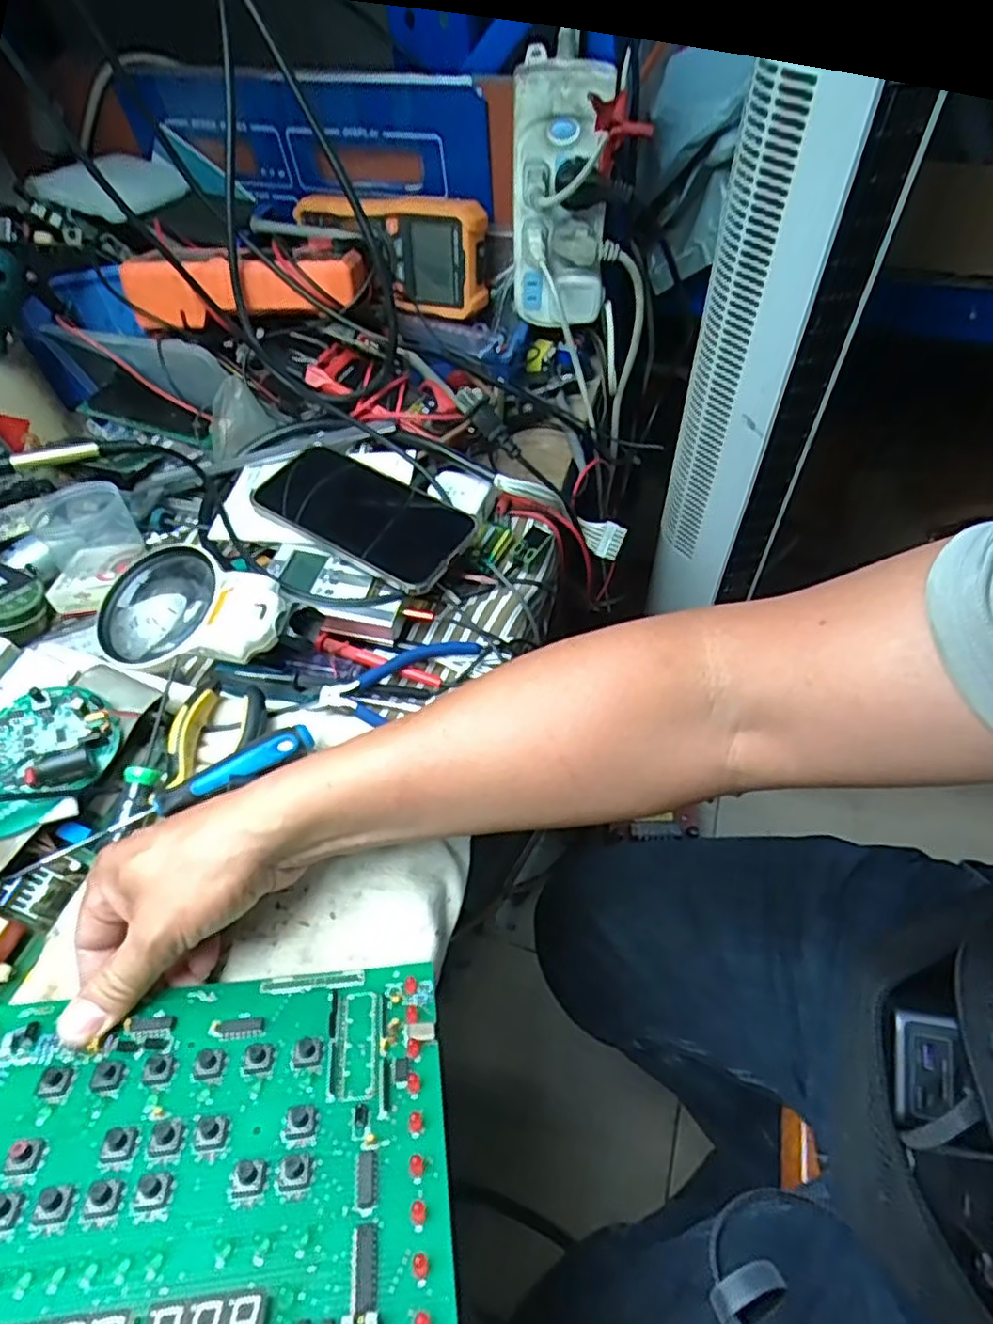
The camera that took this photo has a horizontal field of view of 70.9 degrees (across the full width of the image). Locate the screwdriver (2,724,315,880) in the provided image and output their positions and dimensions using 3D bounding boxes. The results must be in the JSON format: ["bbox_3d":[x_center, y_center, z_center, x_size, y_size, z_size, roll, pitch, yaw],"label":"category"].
[{"bbox_3d":[-0.185,0.080,0.402,0.165,0.020,0.021,-28,59,-15],"label":"screwdriver"}]

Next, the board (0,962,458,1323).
[{"bbox_3d":[-0.128,0.198,0.281,0.212,0.009,0.156,-2,30,-8],"label":"board"}]

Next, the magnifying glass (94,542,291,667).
[{"bbox_3d":[-0.211,-0.032,0.478,0.163,0.049,0.095,8,55,28],"label":"magnifying glass"}]

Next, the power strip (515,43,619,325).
[{"bbox_3d":[0.050,-0.358,0.551,0.078,0.177,0.049,32,63,22],"label":"power strip"}]

